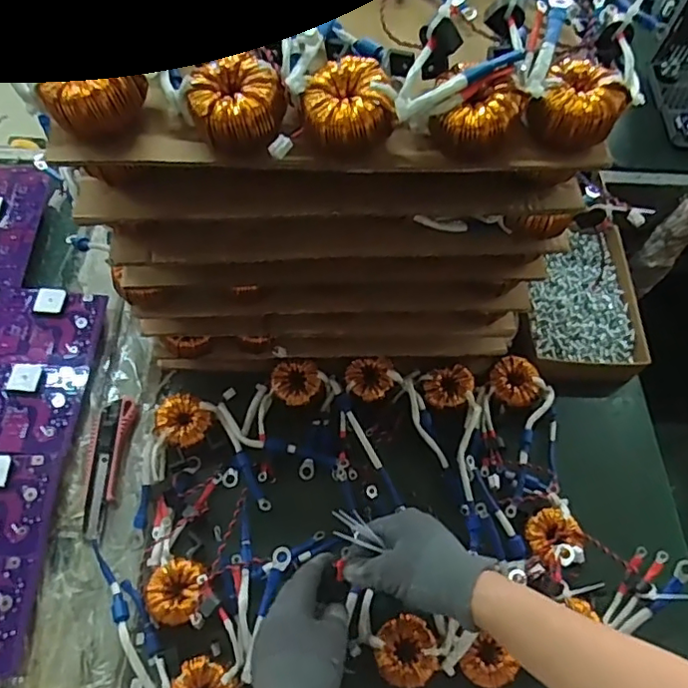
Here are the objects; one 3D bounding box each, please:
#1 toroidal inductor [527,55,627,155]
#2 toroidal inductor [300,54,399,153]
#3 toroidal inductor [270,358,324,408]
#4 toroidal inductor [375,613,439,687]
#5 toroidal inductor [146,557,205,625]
[{"bbox_3d":[0.164,-0.166,0.399,0.055,0.032,0.055,29,64,11],"label":"toroidal inductor"},{"bbox_3d":[0.002,-0.159,0.377,0.055,0.028,0.054,-12,64,-10],"label":"toroidal inductor"},{"bbox_3d":[-0.053,0.044,0.646,0.053,0.017,0.052,2,62,-3],"label":"toroidal inductor"},{"bbox_3d":[0.057,0.285,0.529,0.055,0.026,0.057,-14,64,-11],"label":"toroidal inductor"},{"bbox_3d":[-0.158,0.235,0.542,0.051,0.034,0.055,2,62,-3],"label":"toroidal inductor"}]

